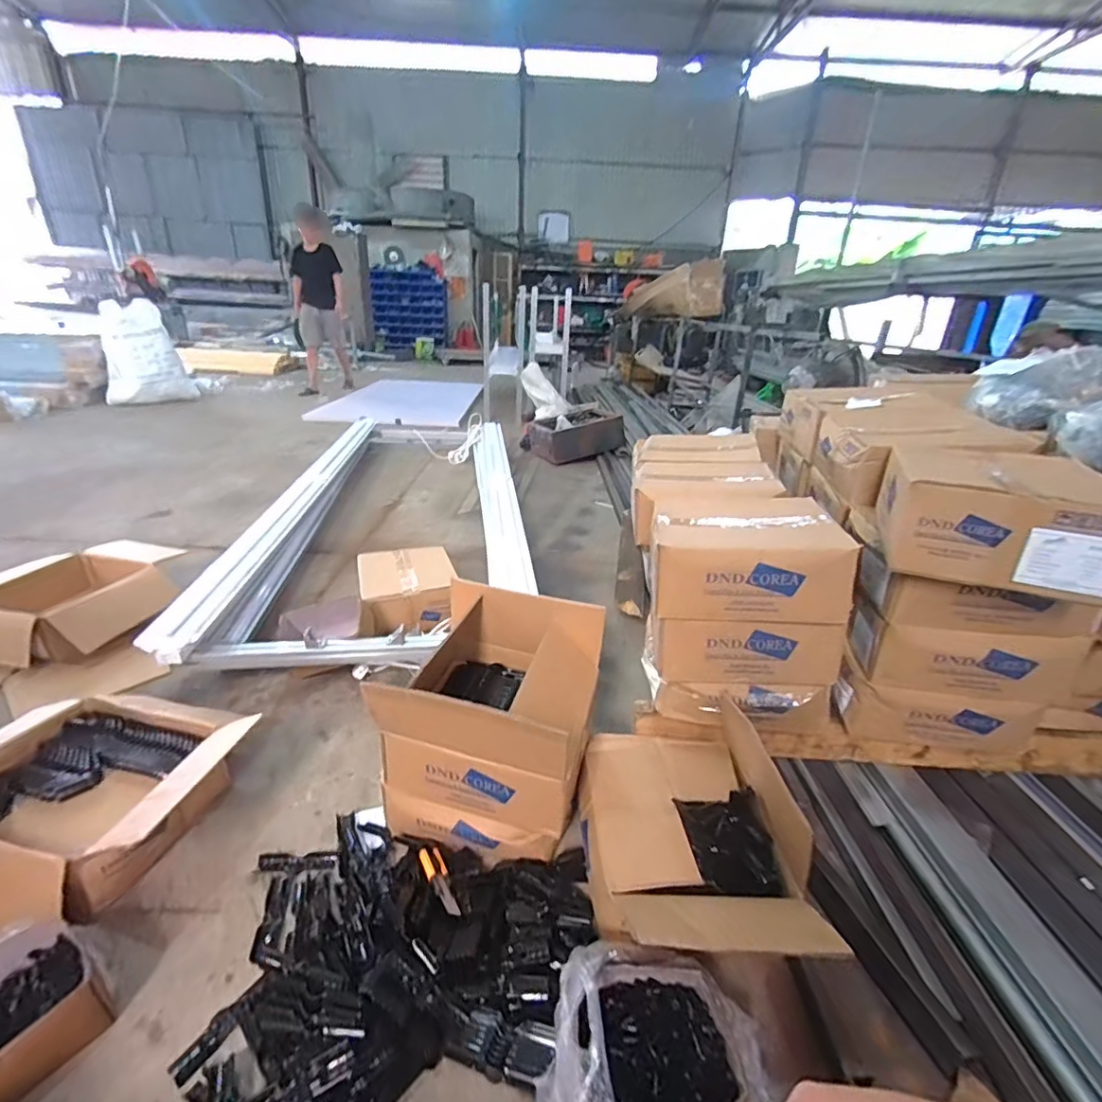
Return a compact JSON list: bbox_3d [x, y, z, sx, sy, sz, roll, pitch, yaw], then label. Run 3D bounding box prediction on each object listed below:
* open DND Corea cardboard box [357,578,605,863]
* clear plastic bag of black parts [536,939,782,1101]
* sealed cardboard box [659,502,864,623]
[{"bbox_3d":[-0.103,0.309,0.951,0.324,0.356,0.313,9,24,12],"label":"open DND Corea cardboard box"},{"bbox_3d":[0.129,0.595,0.641,0.276,0.107,0.211,0,24,-9],"label":"clear plastic bag of black parts"},{"bbox_3d":[0.344,0.000,0.987,0.311,0.150,0.274,6,24,4],"label":"sealed cardboard box"}]

